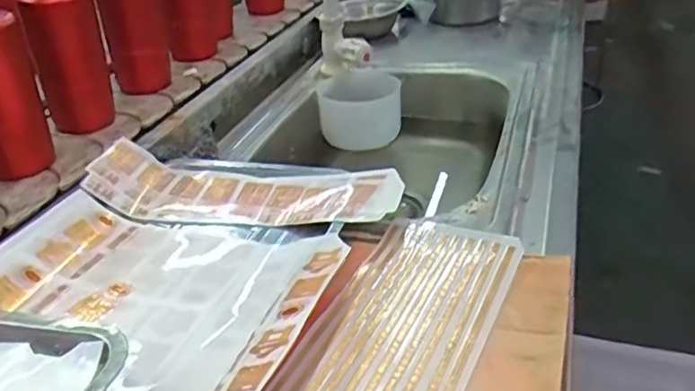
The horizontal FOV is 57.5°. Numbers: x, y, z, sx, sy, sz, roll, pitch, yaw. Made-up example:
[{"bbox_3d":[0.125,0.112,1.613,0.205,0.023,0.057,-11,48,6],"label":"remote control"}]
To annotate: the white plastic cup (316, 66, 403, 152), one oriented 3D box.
[{"bbox_3d":[0.017,-0.134,0.954,0.117,0.085,0.125,-2,30,1],"label":"white plastic cup"}]

